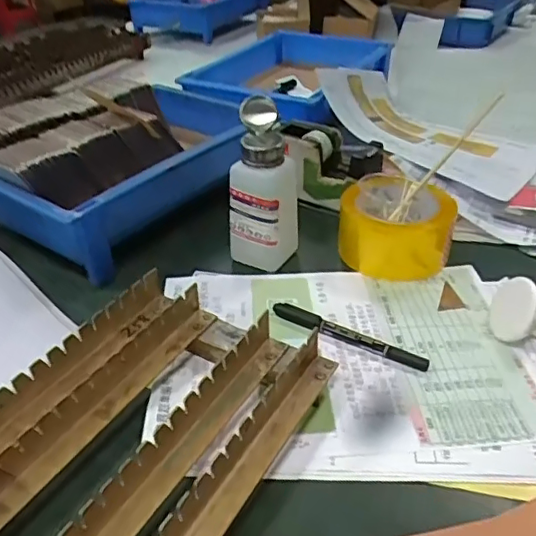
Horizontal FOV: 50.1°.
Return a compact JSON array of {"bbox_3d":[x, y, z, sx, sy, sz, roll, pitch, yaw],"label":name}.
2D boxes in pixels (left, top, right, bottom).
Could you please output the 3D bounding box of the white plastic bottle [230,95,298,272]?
[{"bbox_3d":[-0.002,-0.071,0.531,0.054,0.147,0.052,0,35,0],"label":"white plastic bottle"}]

